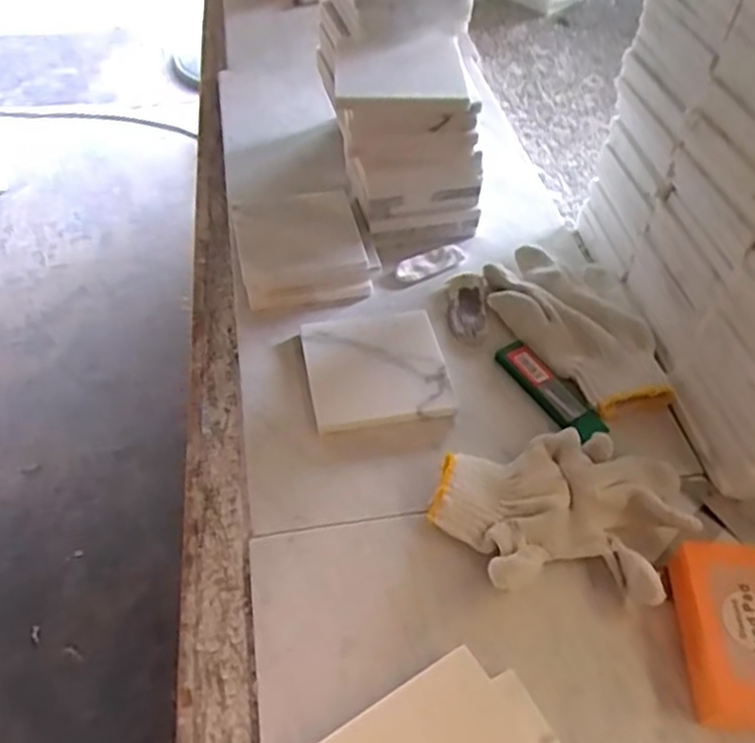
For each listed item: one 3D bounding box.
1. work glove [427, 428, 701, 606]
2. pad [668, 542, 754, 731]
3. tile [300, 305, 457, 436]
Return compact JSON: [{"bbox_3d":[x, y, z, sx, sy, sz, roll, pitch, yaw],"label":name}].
[{"bbox_3d":[0.113,0.086,0.445,0.157,0.032,0.112,3,49,0],"label":"work glove"},{"bbox_3d":[0.200,0.145,0.396,0.067,0.036,0.093,2,49,-1],"label":"pad"},{"bbox_3d":[-0.002,-0.003,0.533,0.098,0.014,0.103,-7,50,-9],"label":"tile"}]

